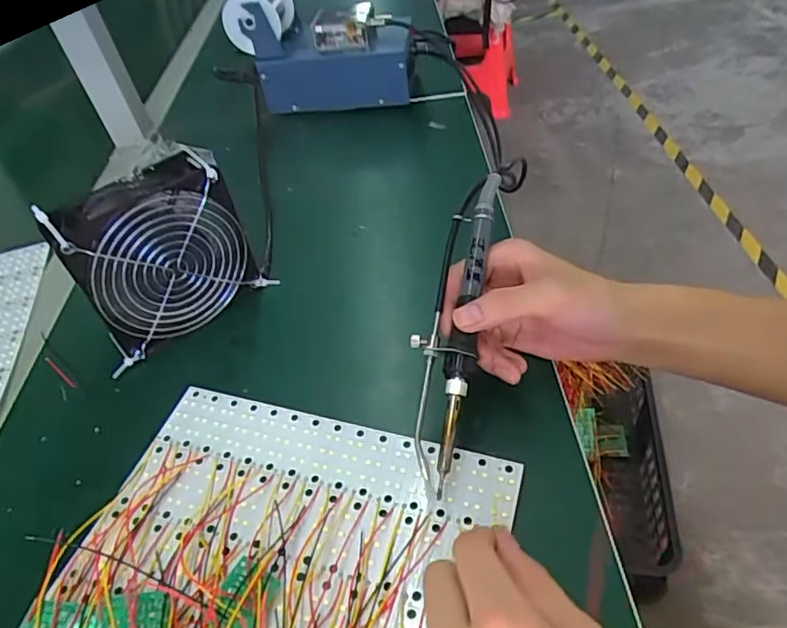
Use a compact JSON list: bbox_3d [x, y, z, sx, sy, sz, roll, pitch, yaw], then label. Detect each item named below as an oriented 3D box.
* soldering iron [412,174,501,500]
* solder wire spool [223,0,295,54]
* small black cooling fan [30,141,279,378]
[{"bbox_3d":[0.039,0.003,0.356,0.034,0.037,0.207,7,71,14],"label":"soldering iron"},{"bbox_3d":[-0.154,-0.339,0.642,0.068,0.075,0.076,2,46,9],"label":"solder wire spool"},{"bbox_3d":[-0.169,-0.043,0.417,0.127,0.121,0.053,-31,48,-20],"label":"small black cooling fan"}]

